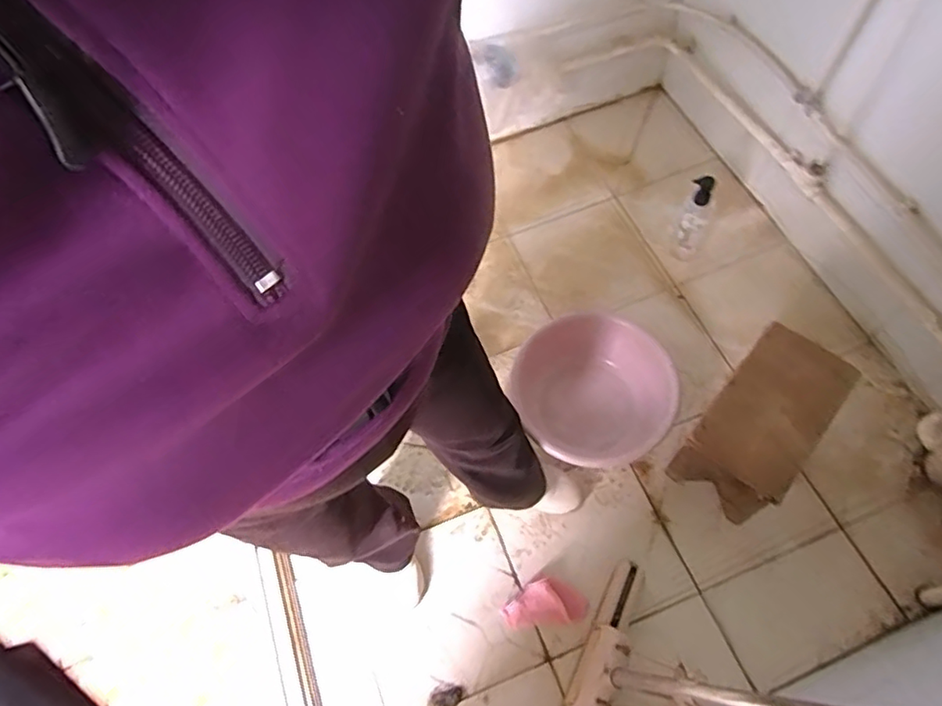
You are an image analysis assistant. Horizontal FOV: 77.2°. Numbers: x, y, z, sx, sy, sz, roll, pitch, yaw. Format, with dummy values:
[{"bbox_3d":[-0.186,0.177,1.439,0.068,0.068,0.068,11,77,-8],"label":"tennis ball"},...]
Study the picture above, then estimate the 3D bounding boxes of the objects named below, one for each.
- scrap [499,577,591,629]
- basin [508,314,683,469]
[{"bbox_3d":[0.136,0.459,1.084,0.154,0.039,0.076,-5,64,2],"label":"scrap"},{"bbox_3d":[0.246,0.063,1.237,0.306,0.114,0.336,-2,64,4],"label":"basin"}]

